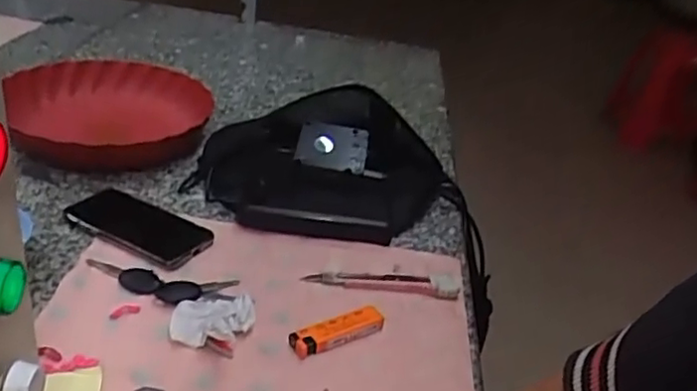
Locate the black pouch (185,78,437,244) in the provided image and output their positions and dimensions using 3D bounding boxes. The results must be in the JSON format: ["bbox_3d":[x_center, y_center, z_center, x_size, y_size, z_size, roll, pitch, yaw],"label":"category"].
[{"bbox_3d":[-0.030,-0.048,0.739,0.278,0.070,0.240,11,30,2],"label":"black pouch"}]

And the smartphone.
[{"bbox_3d":[-0.203,0.027,0.631,0.147,0.006,0.074,25,33,24],"label":"smartphone"}]

